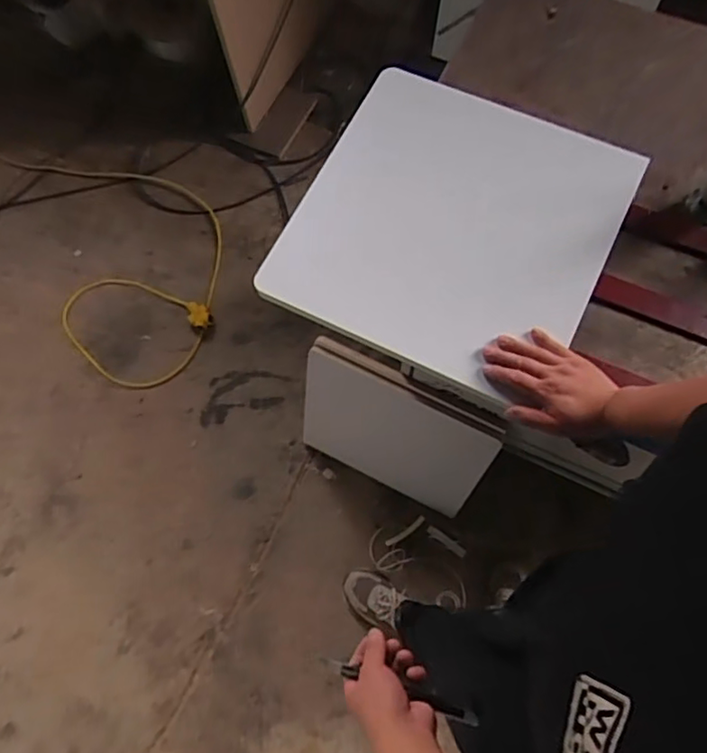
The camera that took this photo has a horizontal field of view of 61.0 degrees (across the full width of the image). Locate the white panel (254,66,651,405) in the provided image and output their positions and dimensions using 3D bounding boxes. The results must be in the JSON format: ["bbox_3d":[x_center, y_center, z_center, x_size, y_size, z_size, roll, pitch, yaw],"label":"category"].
[{"bbox_3d":[0.156,-0.235,0.901,0.430,0.032,0.466,26,76,5],"label":"white panel"}]

